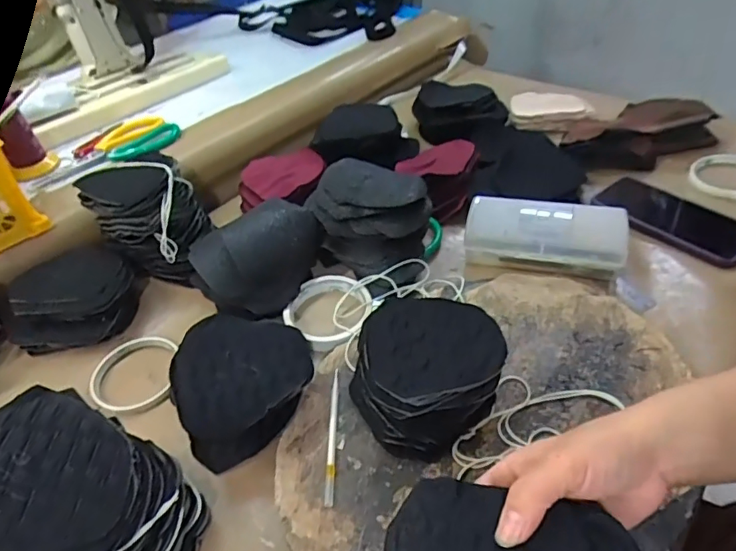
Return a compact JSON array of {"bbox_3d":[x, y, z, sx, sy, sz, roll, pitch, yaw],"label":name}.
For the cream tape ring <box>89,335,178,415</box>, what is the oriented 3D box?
[{"bbox_3d":[-0.226,0.096,0.499,0.074,0.013,0.083,-8,44,-2],"label":"cream tape ring"}]

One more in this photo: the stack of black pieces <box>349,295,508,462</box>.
[{"bbox_3d":[0.047,0.077,0.430,0.120,0.066,0.105,-32,49,-24],"label":"stack of black pieces"}]

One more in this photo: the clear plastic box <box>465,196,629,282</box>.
[{"bbox_3d":[0.191,-0.046,0.567,0.164,0.041,0.075,10,46,17],"label":"clear plastic box"}]

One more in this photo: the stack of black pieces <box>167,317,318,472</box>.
[{"bbox_3d":[-0.102,0.087,0.439,0.110,0.062,0.109,-13,44,-6],"label":"stack of black pieces"}]

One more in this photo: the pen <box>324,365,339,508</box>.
[{"bbox_3d":[-0.029,0.128,0.427,0.008,0.005,0.120,-4,44,3],"label":"pen"}]

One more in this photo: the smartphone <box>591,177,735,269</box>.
[{"bbox_3d":[0.350,-0.067,0.593,0.084,0.017,0.164,-35,50,-26],"label":"smartphone"}]

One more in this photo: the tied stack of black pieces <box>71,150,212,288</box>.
[{"bbox_3d":[-0.239,-0.070,0.587,0.112,0.114,0.101,15,47,21],"label":"tied stack of black pieces"}]

